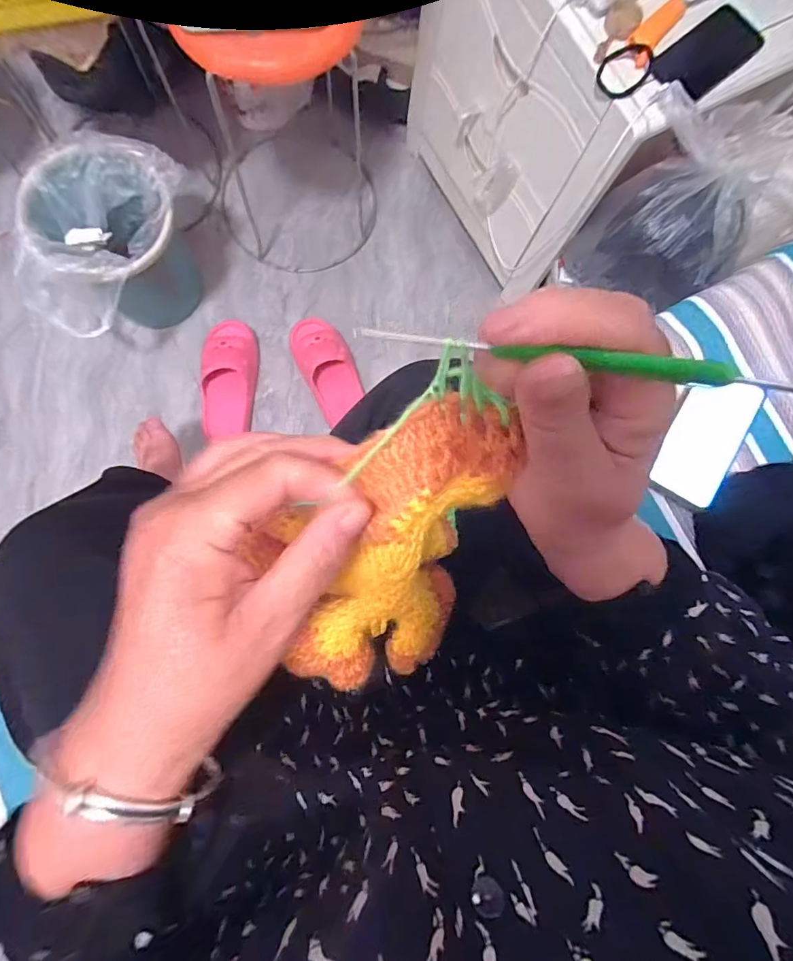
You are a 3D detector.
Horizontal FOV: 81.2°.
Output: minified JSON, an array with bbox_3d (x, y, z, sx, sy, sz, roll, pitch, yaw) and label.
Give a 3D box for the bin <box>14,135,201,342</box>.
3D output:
[{"bbox_3d":[-0.547,-0.430,0.906,0.246,0.250,0.324,15,83,-3],"label":"bin"}]

